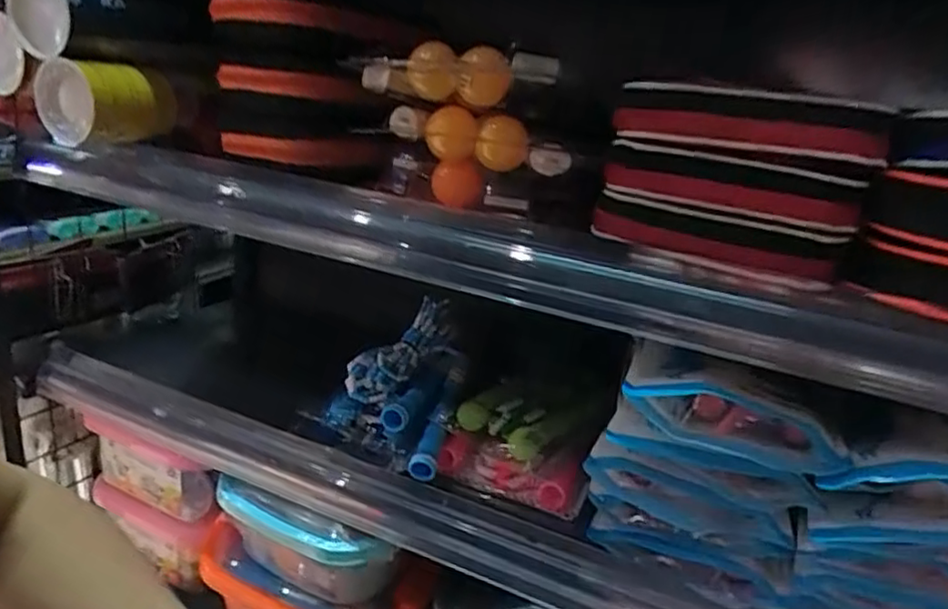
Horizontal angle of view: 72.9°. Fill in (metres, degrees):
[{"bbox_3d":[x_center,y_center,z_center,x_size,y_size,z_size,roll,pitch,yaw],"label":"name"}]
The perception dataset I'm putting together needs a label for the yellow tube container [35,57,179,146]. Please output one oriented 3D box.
[{"bbox_3d":[-0.304,-0.170,0.544,0.066,0.064,0.098,15,21,26],"label":"yellow tube container"}]

